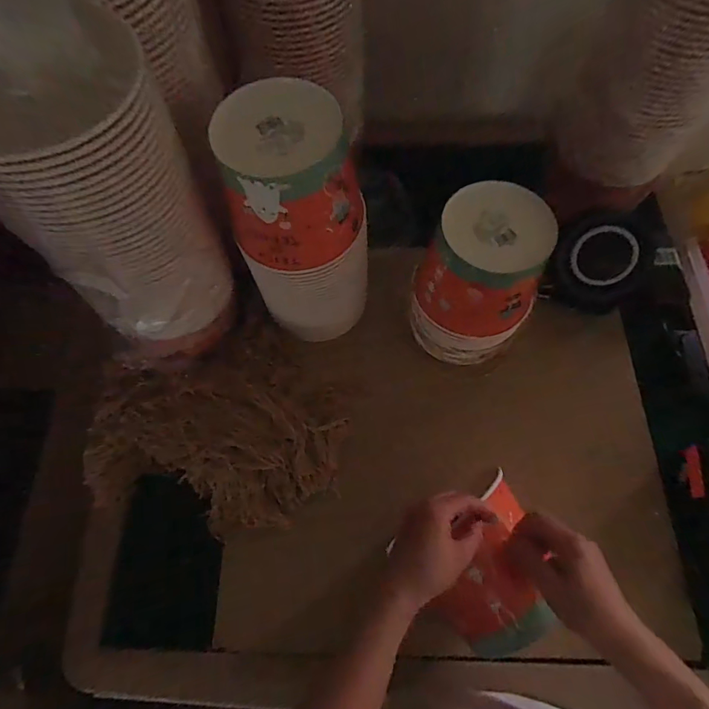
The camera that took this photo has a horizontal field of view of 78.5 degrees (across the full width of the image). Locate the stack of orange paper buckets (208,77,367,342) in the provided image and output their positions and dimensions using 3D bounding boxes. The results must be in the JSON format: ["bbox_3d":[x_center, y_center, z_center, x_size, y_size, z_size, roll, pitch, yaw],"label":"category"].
[{"bbox_3d":[-0.057,-0.146,0.534,0.151,0.307,0.142,40,74,16],"label":"stack of orange paper buckets"}]

